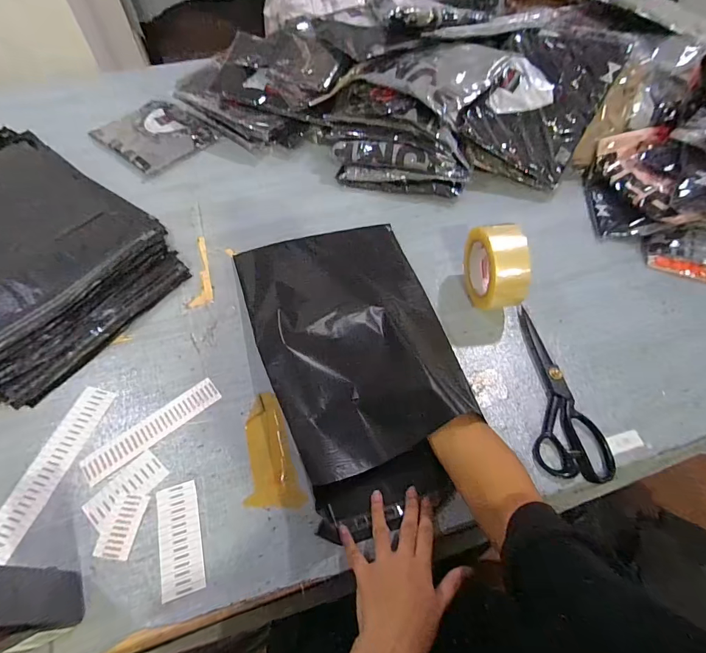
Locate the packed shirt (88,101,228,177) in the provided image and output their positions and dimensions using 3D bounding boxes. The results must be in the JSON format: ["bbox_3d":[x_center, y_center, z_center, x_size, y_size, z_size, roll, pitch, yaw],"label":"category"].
[{"bbox_3d":[-0.423,-0.413,0.839,0.227,0.014,0.189,35,63,21],"label":"packed shirt"}]

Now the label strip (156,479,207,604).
[{"bbox_3d":[-0.188,0.228,0.427,0.044,0.004,0.111,-16,57,-10],"label":"label strip"}]

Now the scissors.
[{"bbox_3d":[0.274,0.079,0.518,0.083,0.012,0.233,6,56,4],"label":"scissors"}]

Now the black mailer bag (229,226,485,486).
[{"bbox_3d":[-0.003,-0.018,0.530,0.248,0.082,0.381,-17,58,-11],"label":"black mailer bag"}]

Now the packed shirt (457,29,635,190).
[{"bbox_3d":[0.338,-0.410,0.703,0.205,0.052,0.275,32,98,3],"label":"packed shirt"}]

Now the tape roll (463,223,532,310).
[{"bbox_3d":[0.205,-0.082,0.568,0.051,0.119,0.125,-5,56,-3],"label":"tape roll"}]

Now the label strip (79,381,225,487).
[{"bbox_3d":[-0.249,0.128,0.493,0.170,0.004,0.036,-36,63,-22],"label":"label strip"}]

